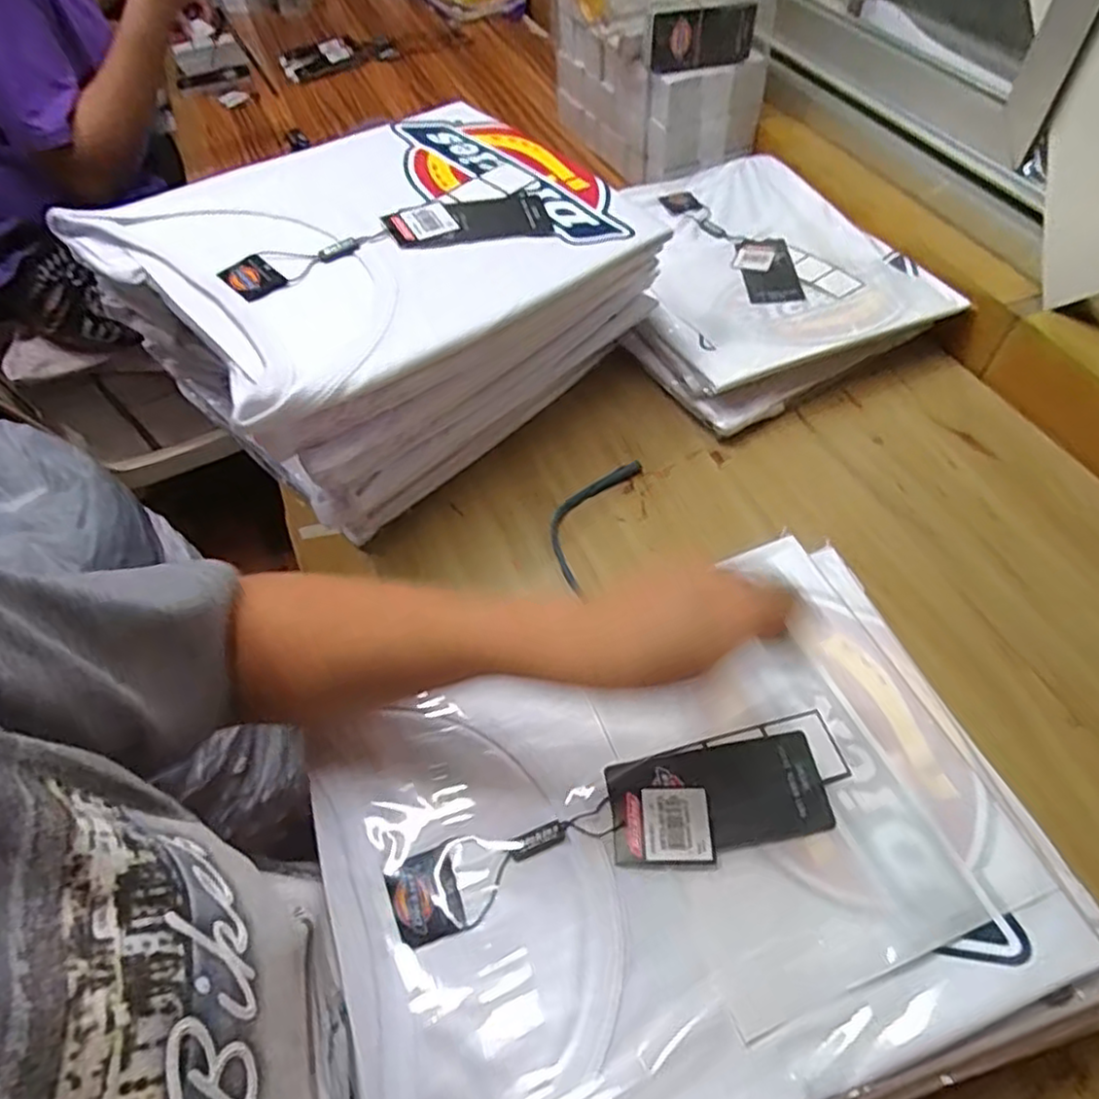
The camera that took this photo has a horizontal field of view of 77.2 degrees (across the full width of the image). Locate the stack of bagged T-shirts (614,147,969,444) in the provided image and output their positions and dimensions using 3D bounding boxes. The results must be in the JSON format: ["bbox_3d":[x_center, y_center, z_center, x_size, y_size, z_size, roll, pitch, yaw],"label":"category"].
[{"bbox_3d":[0.182,-0.273,0.678,0.271,0.052,0.329,-22,57,-13],"label":"stack of bagged T-shirts"}]

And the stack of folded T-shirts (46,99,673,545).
[{"bbox_3d":[-0.116,-0.190,0.549,0.345,0.164,0.257,-38,62,-22],"label":"stack of folded T-shirts"}]

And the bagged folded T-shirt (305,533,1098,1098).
[{"bbox_3d":[0.066,0.143,0.339,0.334,0.026,0.239,-15,54,-12],"label":"bagged folded T-shirt"}]

